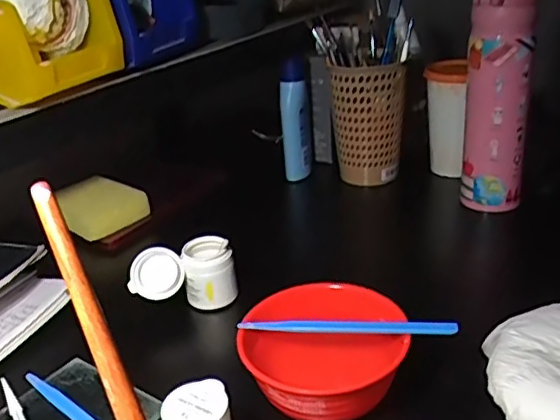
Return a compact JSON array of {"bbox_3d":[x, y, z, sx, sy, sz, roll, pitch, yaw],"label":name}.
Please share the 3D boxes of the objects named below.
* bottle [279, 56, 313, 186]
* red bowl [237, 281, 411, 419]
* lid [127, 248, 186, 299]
[{"bbox_3d":[0.018,-0.112,0.730,0.034,0.144,0.038,-4,27,-1],"label":"bottle"},{"bbox_3d":[0.029,0.100,0.403,0.106,0.053,0.098,-3,27,2],"label":"red bowl"},{"bbox_3d":[-0.102,0.053,0.499,0.042,0.005,0.043,3,71,-9],"label":"lid"}]

